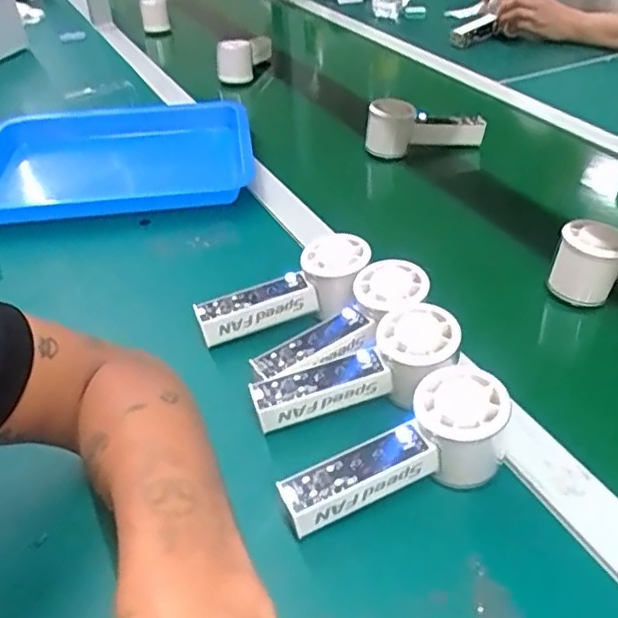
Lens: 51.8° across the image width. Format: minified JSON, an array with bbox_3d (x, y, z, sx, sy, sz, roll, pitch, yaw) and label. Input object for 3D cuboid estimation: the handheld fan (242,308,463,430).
[{"bbox_3d":[0.036,0.050,0.450,0.148,0.056,0.063,-23,41,0],"label":"handheld fan"}]

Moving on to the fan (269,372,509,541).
[{"bbox_3d":[0.056,0.093,0.386,0.147,0.064,0.053,-21,43,-22],"label":"fan"}]

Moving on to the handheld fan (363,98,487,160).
[{"bbox_3d":[0.146,-0.222,0.800,0.145,0.075,0.044,-4,39,-3],"label":"handheld fan"}]

